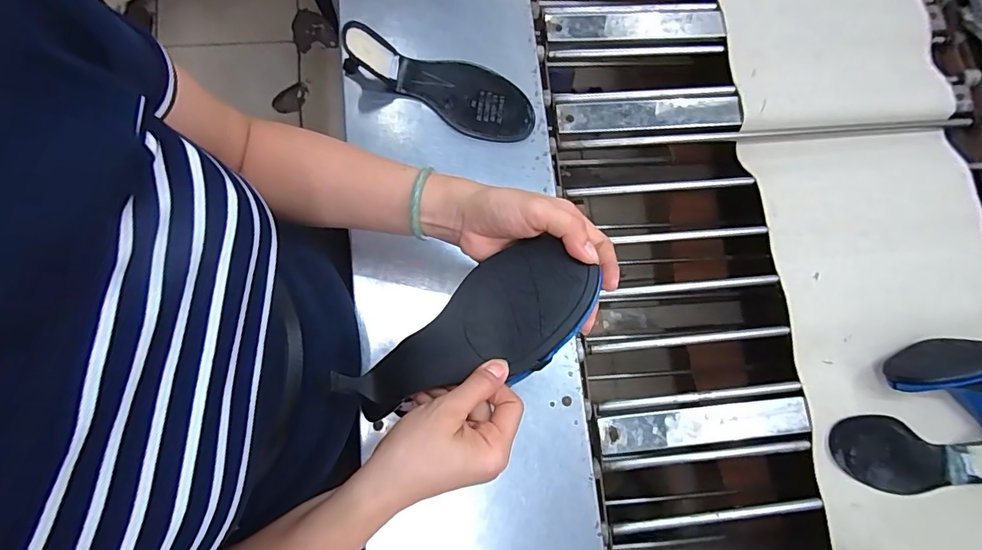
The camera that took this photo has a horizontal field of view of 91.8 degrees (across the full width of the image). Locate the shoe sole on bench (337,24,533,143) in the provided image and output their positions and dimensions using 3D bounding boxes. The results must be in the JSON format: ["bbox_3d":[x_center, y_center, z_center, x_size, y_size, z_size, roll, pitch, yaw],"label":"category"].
[{"bbox_3d":[-0.057,-0.221,0.556,0.226,0.059,0.085,20,76,-10],"label":"shoe sole on bench"}]

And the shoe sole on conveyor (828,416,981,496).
[{"bbox_3d":[0.511,0.215,0.549,0.228,0.029,0.083,8,76,1],"label":"shoe sole on conveyor"}]

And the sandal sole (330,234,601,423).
[{"bbox_3d":[-0.020,0.052,0.361,0.205,0.040,0.084,-30,78,6],"label":"sandal sole"}]

